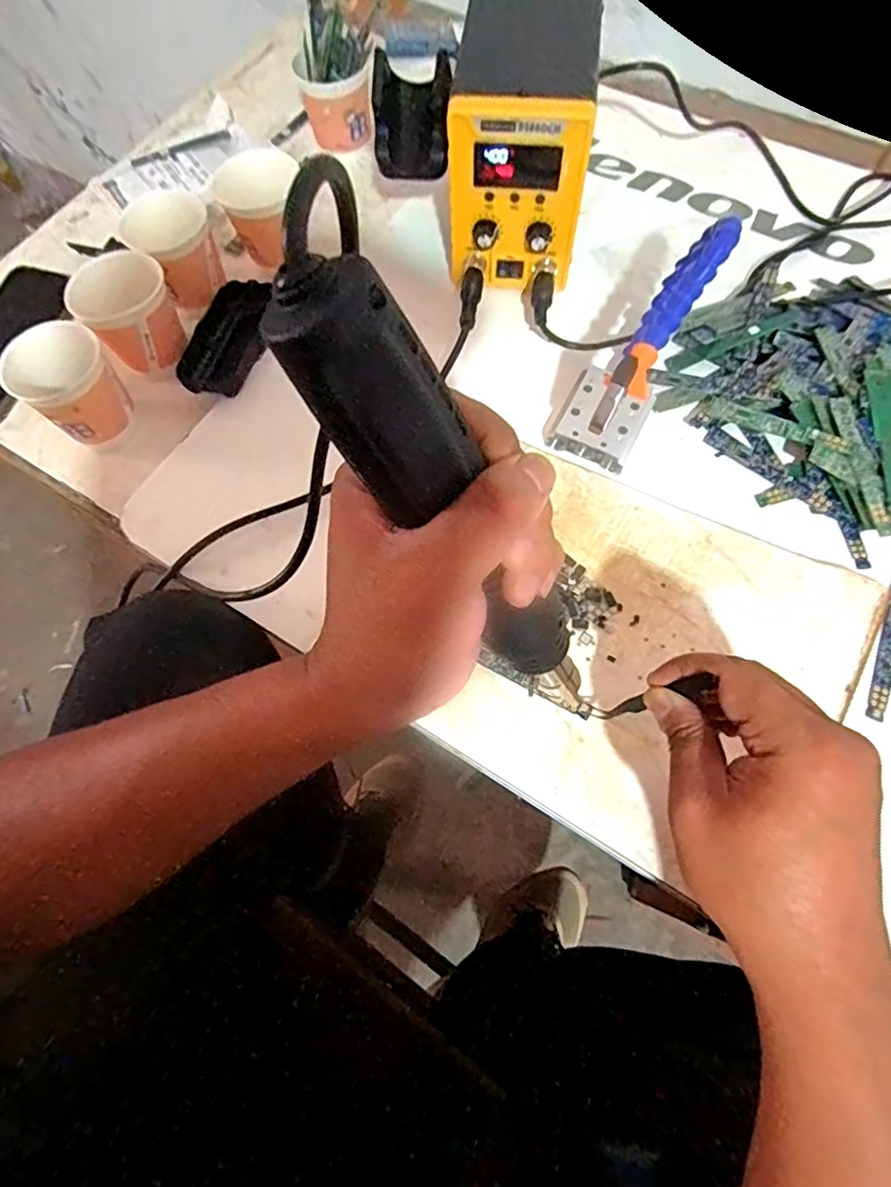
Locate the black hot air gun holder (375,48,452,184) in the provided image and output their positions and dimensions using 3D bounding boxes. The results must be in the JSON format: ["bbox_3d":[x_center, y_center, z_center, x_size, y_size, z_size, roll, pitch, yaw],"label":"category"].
[{"bbox_3d":[-0.023,-0.347,0.435,0.057,0.071,0.035,2,28,5],"label":"black hot air gun holder"}]

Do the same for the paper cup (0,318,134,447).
[{"bbox_3d":[-0.278,-0.156,0.446,0.066,0.068,0.072,41,75,17],"label":"paper cup"}]

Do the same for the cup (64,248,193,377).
[{"bbox_3d":[-0.245,-0.217,0.470,0.068,0.067,0.073,-1,68,3],"label":"cup"}]

